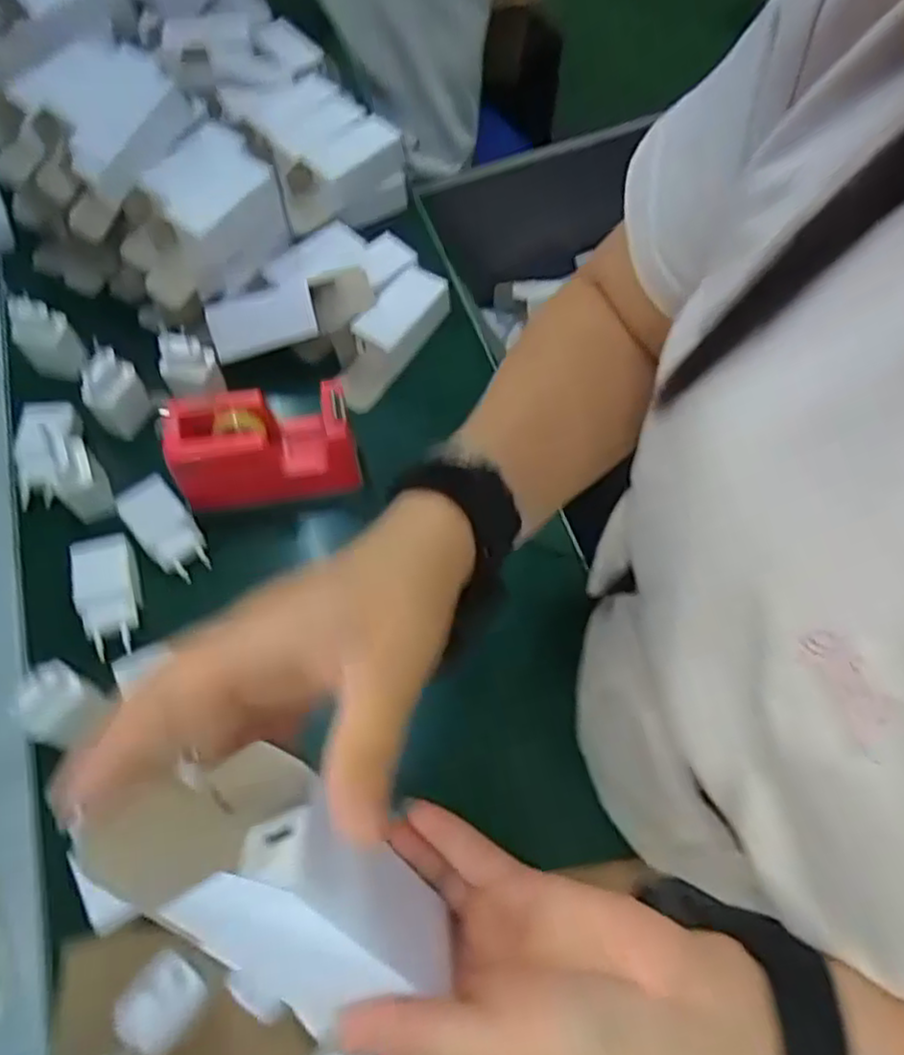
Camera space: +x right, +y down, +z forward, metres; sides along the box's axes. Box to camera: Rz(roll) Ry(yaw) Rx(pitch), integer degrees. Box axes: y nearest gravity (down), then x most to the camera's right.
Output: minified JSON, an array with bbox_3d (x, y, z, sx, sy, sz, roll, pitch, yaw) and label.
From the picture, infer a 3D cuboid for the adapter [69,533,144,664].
[{"bbox_3d":[-0.245,0.049,0.503,0.042,0.022,0.076,-13,74,-15],"label":"adapter"}]

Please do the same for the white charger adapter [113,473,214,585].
[{"bbox_3d":[-0.212,0.000,0.520,0.041,0.025,0.079,-36,68,-19],"label":"white charger adapter"}]

